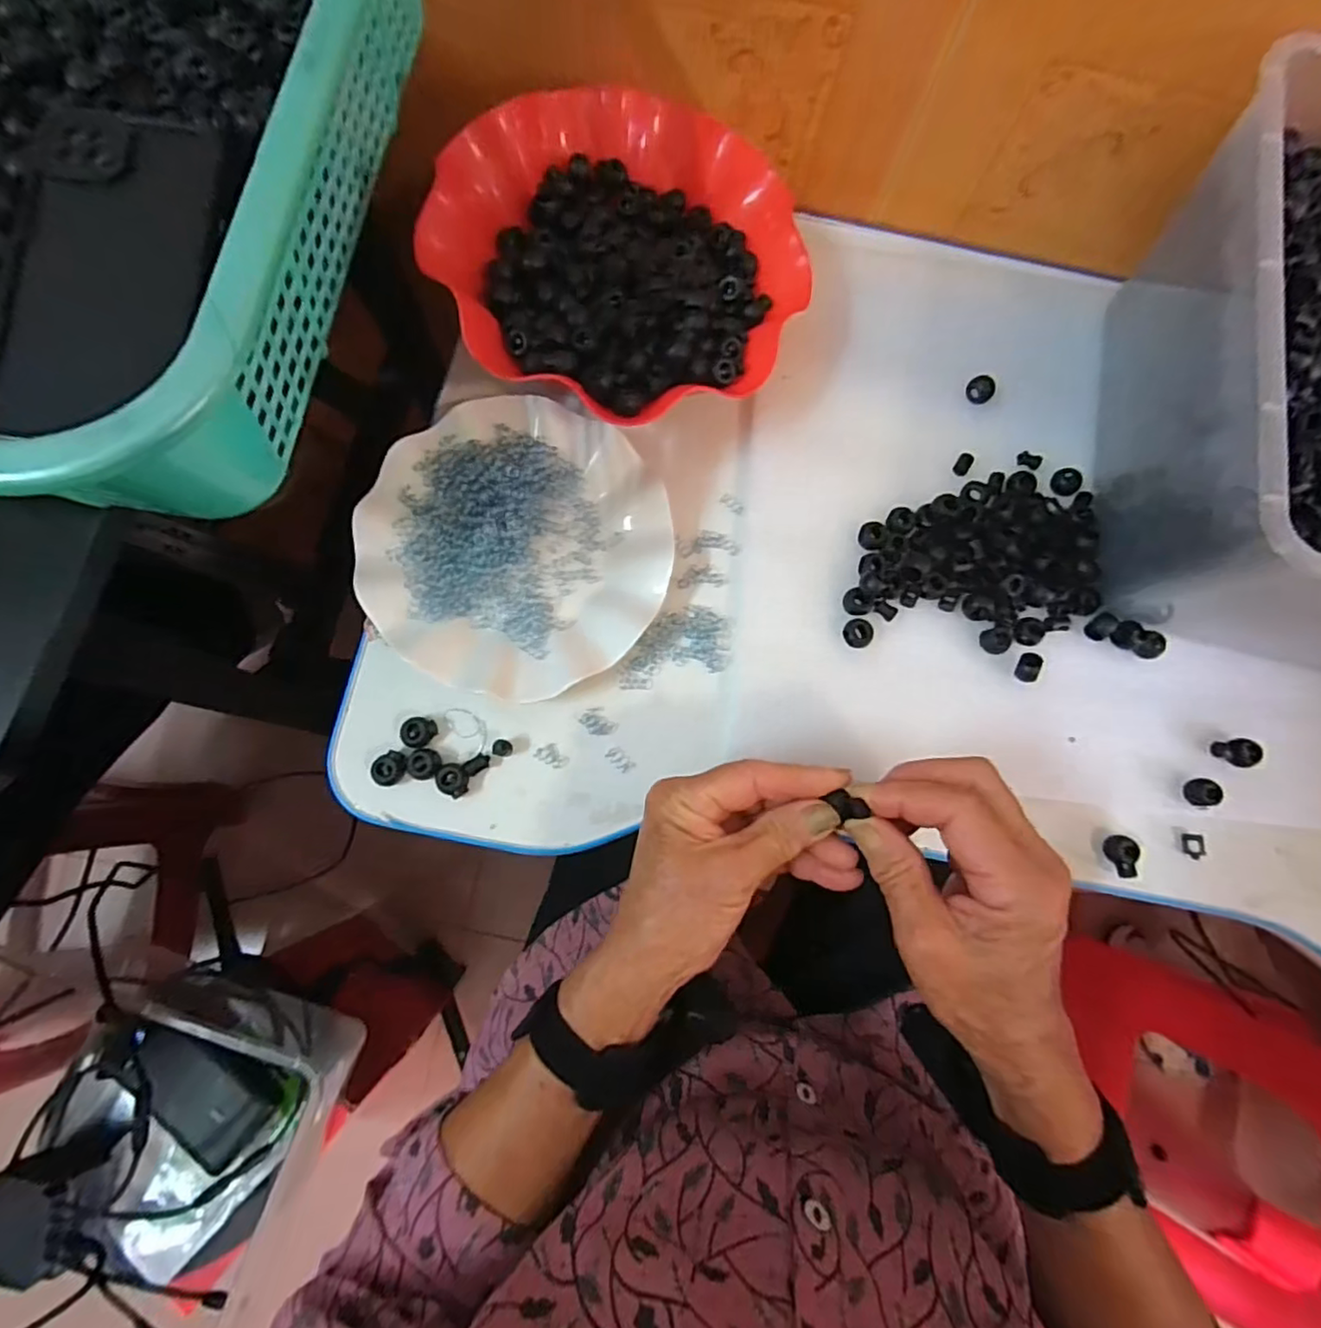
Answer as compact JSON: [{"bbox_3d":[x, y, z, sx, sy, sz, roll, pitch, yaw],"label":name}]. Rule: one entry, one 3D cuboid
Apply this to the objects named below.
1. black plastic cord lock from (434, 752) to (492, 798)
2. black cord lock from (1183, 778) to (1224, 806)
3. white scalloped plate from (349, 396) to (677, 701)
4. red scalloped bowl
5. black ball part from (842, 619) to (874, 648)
[{"bbox_3d":[-0.114,0.061,0.351,0.019,0.010,0.029,36,82,2],"label":"black plastic cord lock"},{"bbox_3d":[0.325,0.077,0.370,0.016,0.019,0.016,4,78,-3],"label":"black cord lock"},{"bbox_3d":[-0.086,-0.072,0.368,0.177,0.021,0.179,1,78,-4],"label":"white scalloped plate"},{"bbox_3d":[-0.024,-0.253,0.378,0.215,0.050,0.216,1,78,-4],"label":"red scalloped bowl"},{"bbox_3d":[0.120,-0.019,0.373,0.016,0.009,0.018,-23,81,-8],"label":"black ball part"}]

